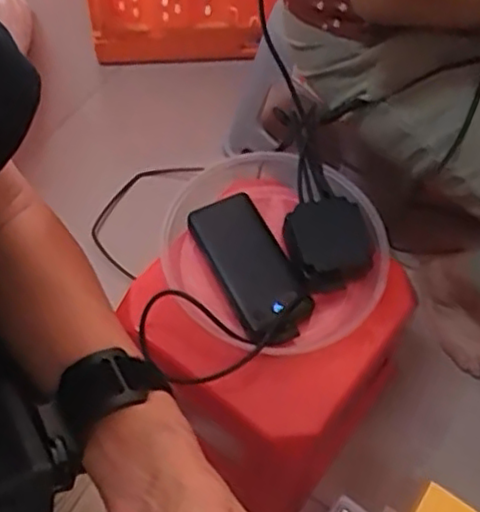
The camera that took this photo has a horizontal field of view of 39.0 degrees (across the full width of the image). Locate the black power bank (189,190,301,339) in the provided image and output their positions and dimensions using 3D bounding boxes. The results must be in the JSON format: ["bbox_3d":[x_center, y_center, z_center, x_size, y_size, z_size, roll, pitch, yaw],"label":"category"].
[{"bbox_3d":[0.009,0.006,0.692,0.069,0.023,0.149,-23,65,-15],"label":"black power bank"}]

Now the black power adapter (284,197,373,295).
[{"bbox_3d":[0.091,-0.012,0.698,0.082,0.034,0.089,1,61,-3],"label":"black power adapter"}]

